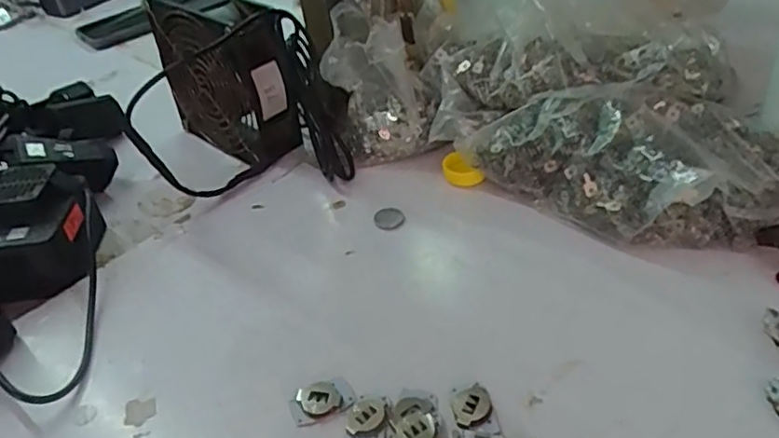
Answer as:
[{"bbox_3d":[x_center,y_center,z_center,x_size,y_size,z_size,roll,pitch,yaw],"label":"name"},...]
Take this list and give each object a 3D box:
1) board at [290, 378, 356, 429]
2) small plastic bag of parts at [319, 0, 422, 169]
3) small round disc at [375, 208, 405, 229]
[{"bbox_3d":[-0.032,0.085,0.286,0.029,0.005,0.018,-16,39,-10],"label":"board"},{"bbox_3d":[-0.013,-0.101,0.422,0.061,0.125,0.047,-12,12,-6],"label":"small plastic bag of parts"},{"bbox_3d":[0.000,0.000,0.393,0.019,0.004,0.019,-10,39,-3],"label":"small round disc"}]

